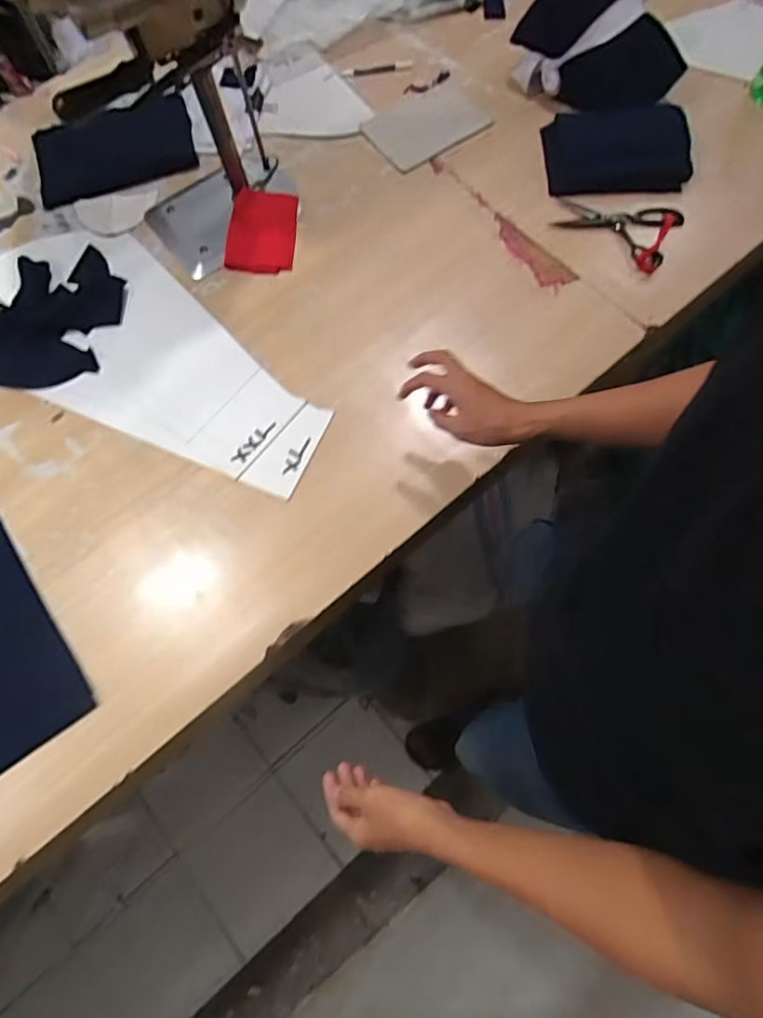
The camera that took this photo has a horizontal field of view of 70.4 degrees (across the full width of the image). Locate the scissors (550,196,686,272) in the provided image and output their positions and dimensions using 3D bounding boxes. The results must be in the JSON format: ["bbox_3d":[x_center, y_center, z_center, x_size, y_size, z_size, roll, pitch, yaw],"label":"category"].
[{"bbox_3d":[0.419,-0.514,0.962,0.201,0.014,0.152,29,75,10],"label":"scissors"}]

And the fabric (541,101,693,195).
[{"bbox_3d":[0.442,-0.675,1.012,0.263,0.046,0.188,-2,72,0],"label":"fabric"}]

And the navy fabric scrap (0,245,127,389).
[{"bbox_3d":[-0.566,-0.325,0.916,0.245,0.026,0.249,0,72,1],"label":"navy fabric scrap"}]

